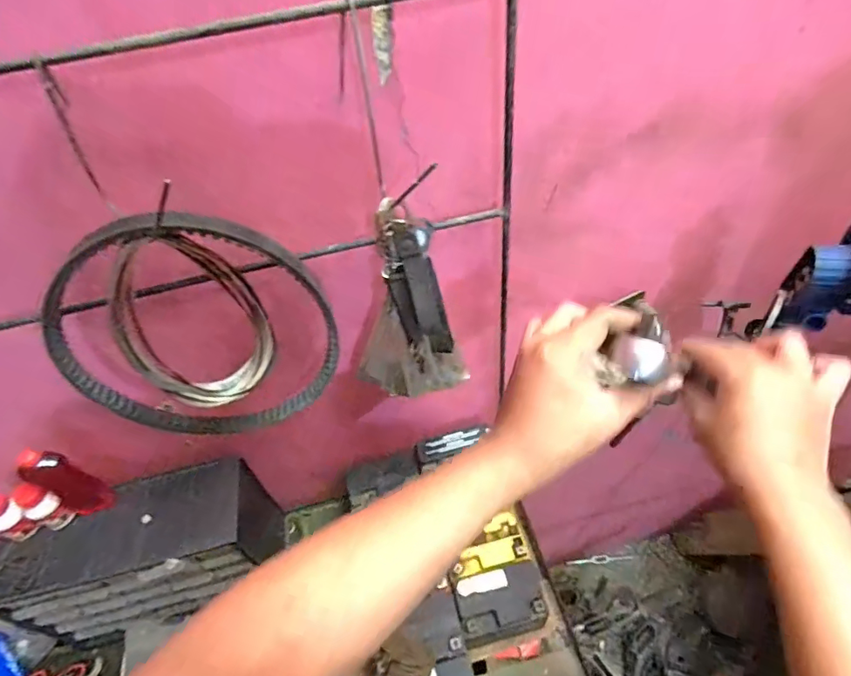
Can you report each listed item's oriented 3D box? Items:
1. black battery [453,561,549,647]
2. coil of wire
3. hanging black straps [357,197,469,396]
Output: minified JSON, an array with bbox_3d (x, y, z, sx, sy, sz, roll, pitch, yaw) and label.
[{"bbox_3d":[0.099,0.354,0.650,0.114,0.079,0.075,-12,47,-4],"label":"black battery"},{"bbox_3d":[-0.206,-0.004,0.453,0.116,0.193,0.054,-30,51,-19],"label":"coil of wire"},{"bbox_3d":[-0.025,-0.023,0.487,0.112,0.208,0.054,6,48,13],"label":"hanging black straps"}]

